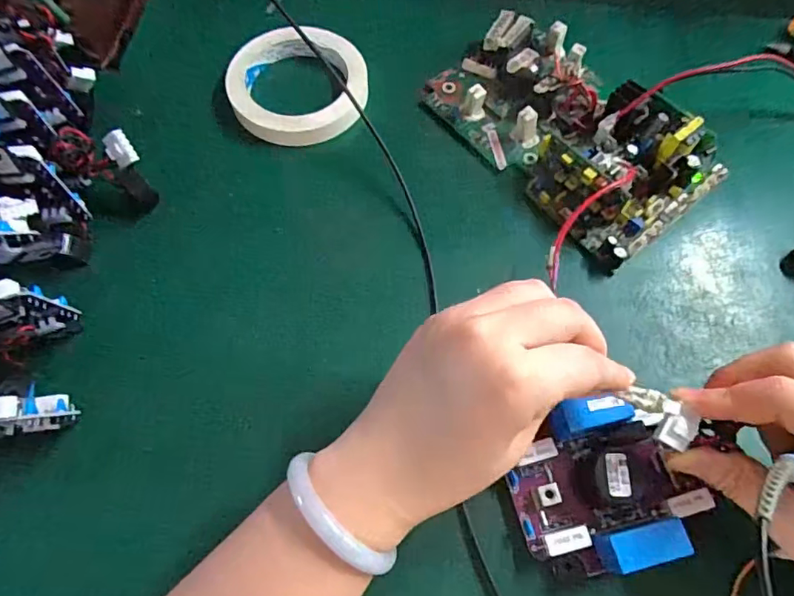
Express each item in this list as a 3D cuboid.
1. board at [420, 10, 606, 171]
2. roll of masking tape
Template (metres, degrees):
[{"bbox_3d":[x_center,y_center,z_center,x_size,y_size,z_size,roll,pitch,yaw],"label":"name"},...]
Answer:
[{"bbox_3d":[0.095,-0.157,0.390,0.119,0.029,0.115,-37,72,-15],"label":"board"},{"bbox_3d":[-0.075,-0.169,0.410,0.101,0.022,0.108,-5,65,-1],"label":"roll of masking tape"}]

